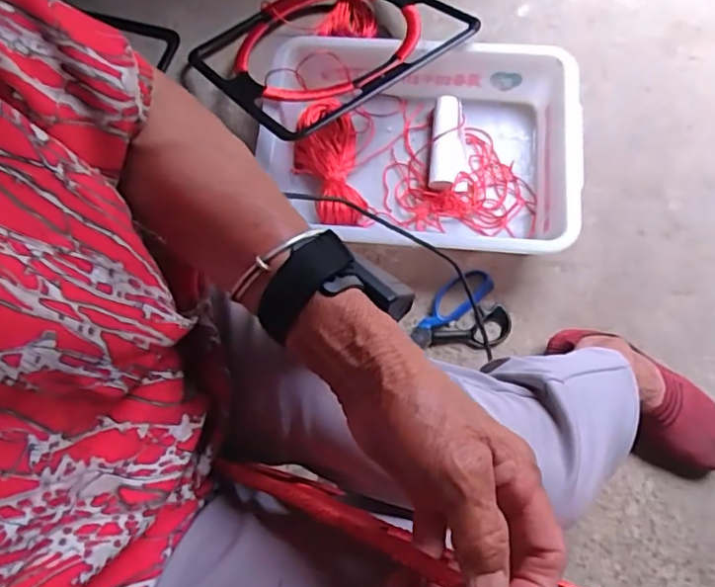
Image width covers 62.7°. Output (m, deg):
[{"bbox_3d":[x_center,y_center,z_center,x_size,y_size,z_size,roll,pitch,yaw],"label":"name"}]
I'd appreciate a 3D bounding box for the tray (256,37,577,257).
[{"bbox_3d":[0.082,-0.207,0.818,0.419,0.105,0.289,8,75,4],"label":"tray"}]

